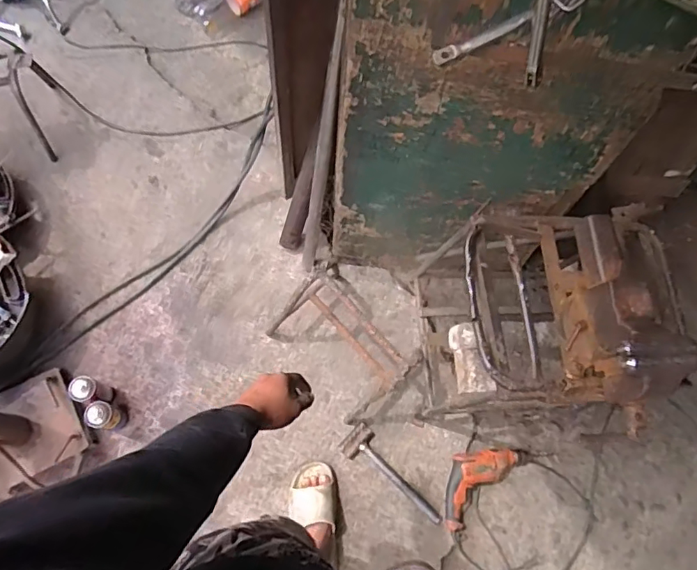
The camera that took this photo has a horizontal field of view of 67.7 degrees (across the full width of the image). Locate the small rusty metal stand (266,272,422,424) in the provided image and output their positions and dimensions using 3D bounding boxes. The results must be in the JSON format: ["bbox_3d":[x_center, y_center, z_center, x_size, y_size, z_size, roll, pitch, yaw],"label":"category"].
[{"bbox_3d":[-0.016,0.152,1.417,0.254,0.287,0.370,-39,78,-16],"label":"small rusty metal stand"}]

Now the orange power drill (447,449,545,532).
[{"bbox_3d":[0.380,0.527,1.461,0.340,0.082,0.165,-38,78,-16],"label":"orange power drill"}]

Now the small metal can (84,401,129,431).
[{"bbox_3d":[-0.632,0.348,1.366,0.078,0.168,0.069,8,70,-1],"label":"small metal can"}]

